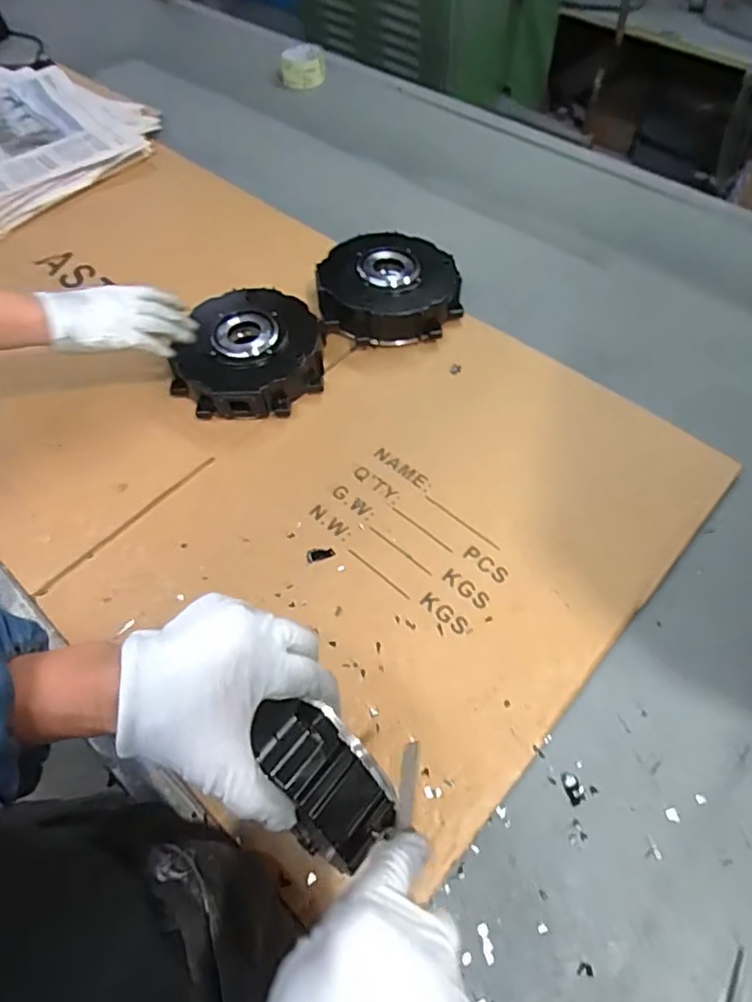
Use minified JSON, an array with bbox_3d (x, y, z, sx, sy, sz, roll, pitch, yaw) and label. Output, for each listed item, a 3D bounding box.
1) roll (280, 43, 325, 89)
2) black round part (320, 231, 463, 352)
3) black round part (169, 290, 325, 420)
[{"bbox_3d":[-0.138,-0.836,1.129,0.085,0.049,0.096,5,57,4],"label":"roll"},{"bbox_3d":[0.014,-0.276,0.756,0.173,0.063,0.173,0,57,1],"label":"black round part"},{"bbox_3d":[-0.146,-0.174,0.696,0.161,0.059,0.166,0,57,1],"label":"black round part"}]

